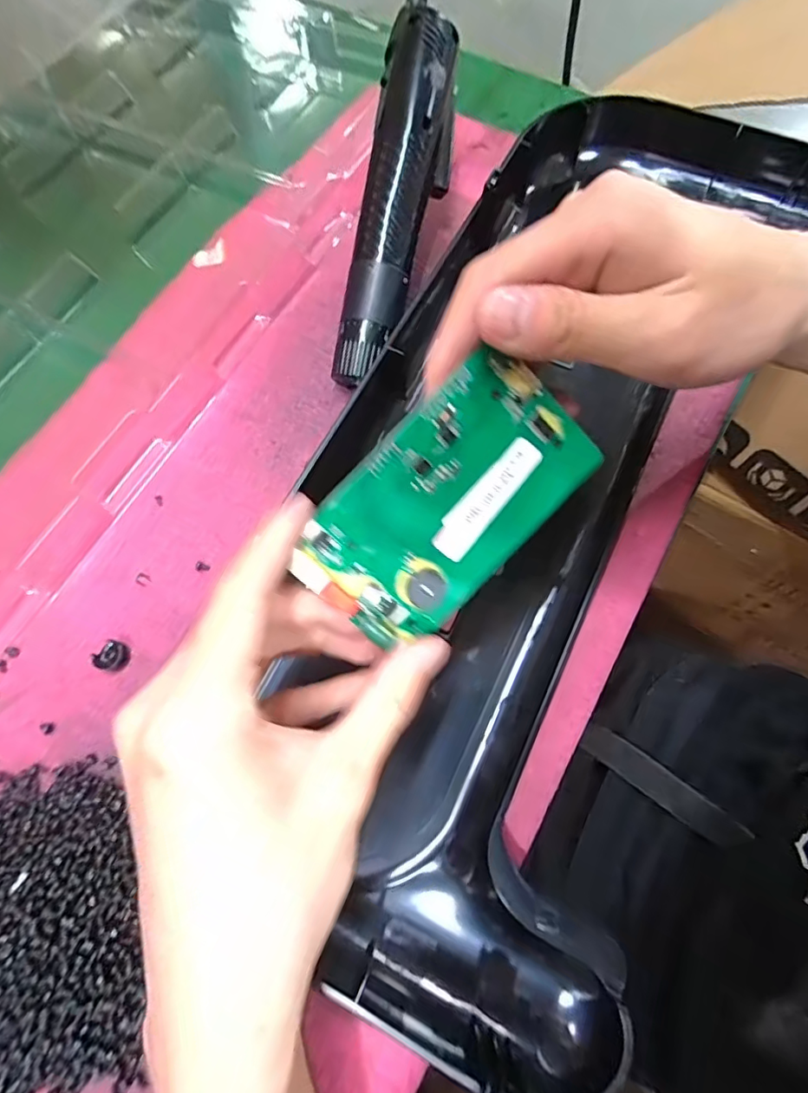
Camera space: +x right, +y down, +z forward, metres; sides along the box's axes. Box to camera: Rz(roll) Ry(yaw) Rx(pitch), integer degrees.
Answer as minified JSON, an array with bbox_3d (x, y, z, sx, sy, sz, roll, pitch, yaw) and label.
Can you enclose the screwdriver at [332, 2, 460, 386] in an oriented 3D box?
[{"bbox_3d":[-0.005,-0.185,0.293,0.040,0.028,0.191,14,93,6],"label":"screwdriver"}]

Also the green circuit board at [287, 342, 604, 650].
[{"bbox_3d":[0.015,-0.015,0.187,0.102,0.006,0.060,-45,104,4],"label":"green circuit board"}]

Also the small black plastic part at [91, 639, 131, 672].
[{"bbox_3d":[-0.140,0.052,0.255,0.012,0.010,0.014,33,73,13],"label":"small black plastic part"}]

